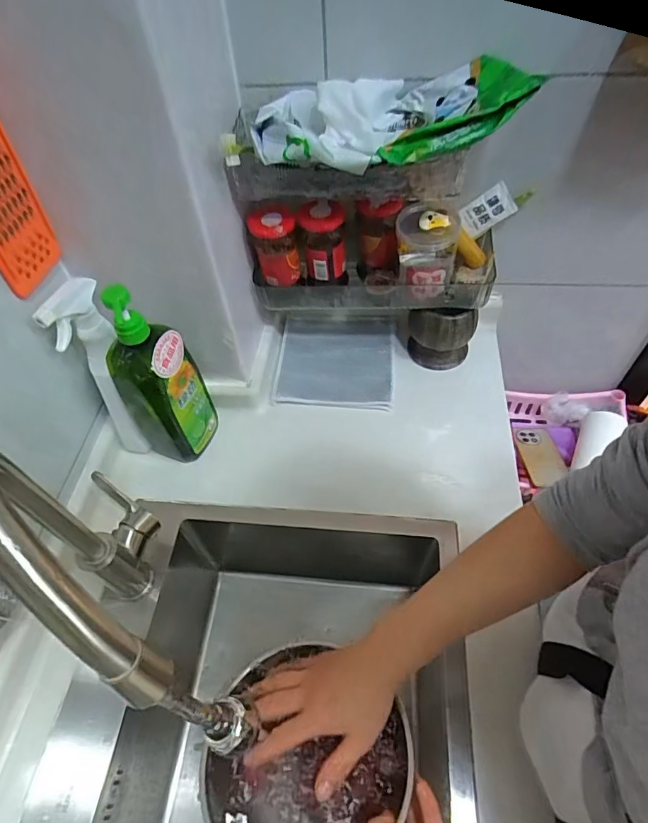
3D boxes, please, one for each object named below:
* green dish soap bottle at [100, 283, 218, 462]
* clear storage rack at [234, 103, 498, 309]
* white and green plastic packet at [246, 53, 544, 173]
[{"bbox_3d":[-0.216,-0.046,0.610,0.078,0.268,0.091,19,57,17],"label":"green dish soap bottle"},{"bbox_3d":[0.070,-0.249,0.639,0.354,0.227,0.136,0,54,4],"label":"clear storage rack"},{"bbox_3d":[0.067,-0.332,0.516,0.291,0.057,0.132,-3,53,2],"label":"white and green plastic packet"}]

